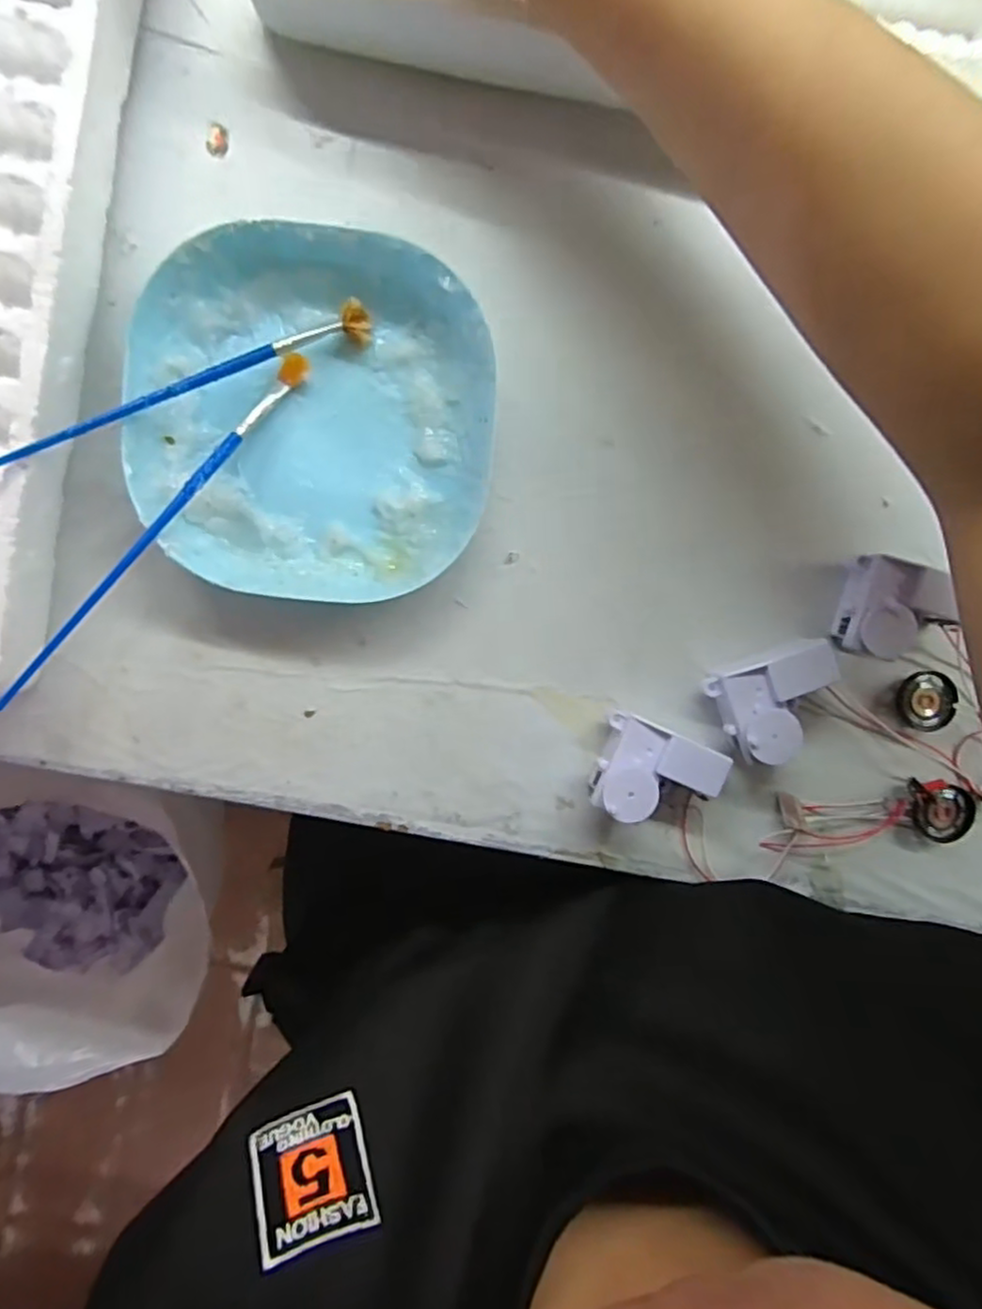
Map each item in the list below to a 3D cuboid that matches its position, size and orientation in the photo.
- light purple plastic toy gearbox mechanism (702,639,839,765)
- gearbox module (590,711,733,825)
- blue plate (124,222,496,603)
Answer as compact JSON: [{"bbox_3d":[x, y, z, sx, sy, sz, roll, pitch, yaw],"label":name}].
[{"bbox_3d":[0.118,0.019,0.284,0.049,0.025,0.041,-26,96,-3],"label":"light purple plastic toy gearbox mechanism"},{"bbox_3d":[0.067,0.049,0.283,0.049,0.025,0.039,22,92,-6],"label":"gearbox module"},{"bbox_3d":[-0.067,-0.089,0.260,0.129,0.024,0.129,2,94,-5],"label":"blue plate"}]

